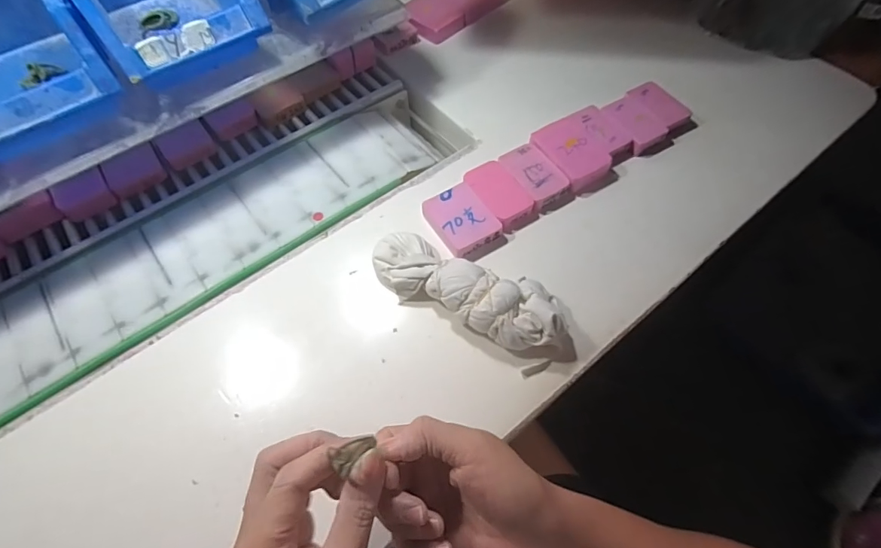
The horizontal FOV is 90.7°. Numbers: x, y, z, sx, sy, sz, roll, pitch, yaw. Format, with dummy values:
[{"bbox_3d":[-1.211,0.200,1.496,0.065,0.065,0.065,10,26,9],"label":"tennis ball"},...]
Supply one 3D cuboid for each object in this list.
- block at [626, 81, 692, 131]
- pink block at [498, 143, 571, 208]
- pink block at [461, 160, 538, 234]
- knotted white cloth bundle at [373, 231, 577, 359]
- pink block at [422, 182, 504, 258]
[{"bbox_3d":[0.258,-0.195,0.516,0.048,0.020,0.069,-27,64,-14],"label":"block"},{"bbox_3d":[0.098,-0.103,0.461,0.045,0.021,0.072,-30,65,-16],"label":"pink block"},{"bbox_3d":[0.060,-0.081,0.451,0.046,0.020,0.077,-30,65,-16],"label":"pink block"},{"bbox_3d":[0.028,0.015,0.380,0.190,0.046,0.061,25,64,14],"label":"knotted white cloth bundle"},{"bbox_3d":[0.021,-0.052,0.434,0.056,0.021,0.070,-30,65,-16],"label":"pink block"}]

